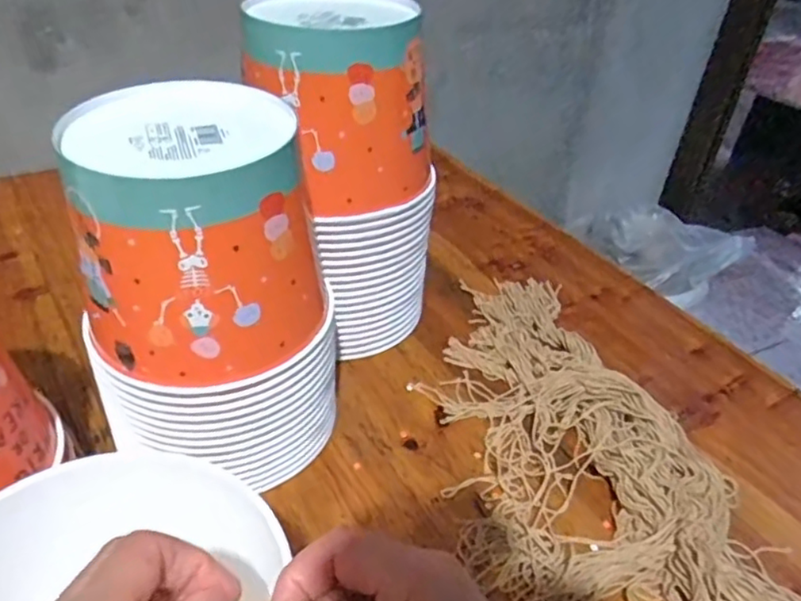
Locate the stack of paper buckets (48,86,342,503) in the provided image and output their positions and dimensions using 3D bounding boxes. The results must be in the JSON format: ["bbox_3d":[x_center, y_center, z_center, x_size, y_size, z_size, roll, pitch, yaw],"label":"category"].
[{"bbox_3d":[-0.122,0.006,0.423,0.144,0.249,0.136,-1,38,-8],"label":"stack of paper buckets"}]

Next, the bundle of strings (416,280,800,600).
[{"bbox_3d":[0.129,0.098,0.504,0.199,0.031,0.366,-6,39,-12],"label":"bundle of strings"}]

